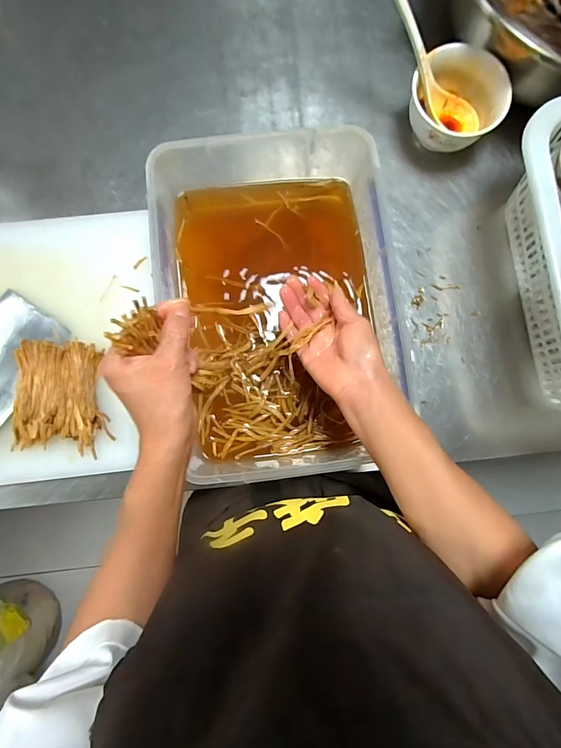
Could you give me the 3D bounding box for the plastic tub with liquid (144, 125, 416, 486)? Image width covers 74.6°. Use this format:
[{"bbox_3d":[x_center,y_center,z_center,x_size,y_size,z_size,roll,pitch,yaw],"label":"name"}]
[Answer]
[{"bbox_3d":[-0.007,-0.096,0.442,0.248,0.111,0.415,-7,84,-4],"label":"plastic tub with liquid"}]

